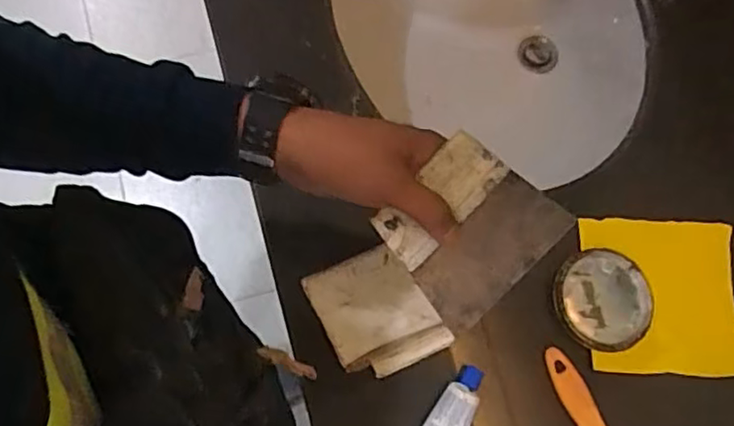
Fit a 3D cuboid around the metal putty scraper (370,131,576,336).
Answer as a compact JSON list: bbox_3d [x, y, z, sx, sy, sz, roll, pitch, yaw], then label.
[{"bbox_3d":[0.067,0.012,0.411,0.102,0.010,0.099,-45,98,2],"label":"metal putty scraper"}]

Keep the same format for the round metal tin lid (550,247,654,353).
[{"bbox_3d":[0.224,0.080,0.594,0.094,0.011,0.092,-42,81,-10],"label":"round metal tin lid"}]

